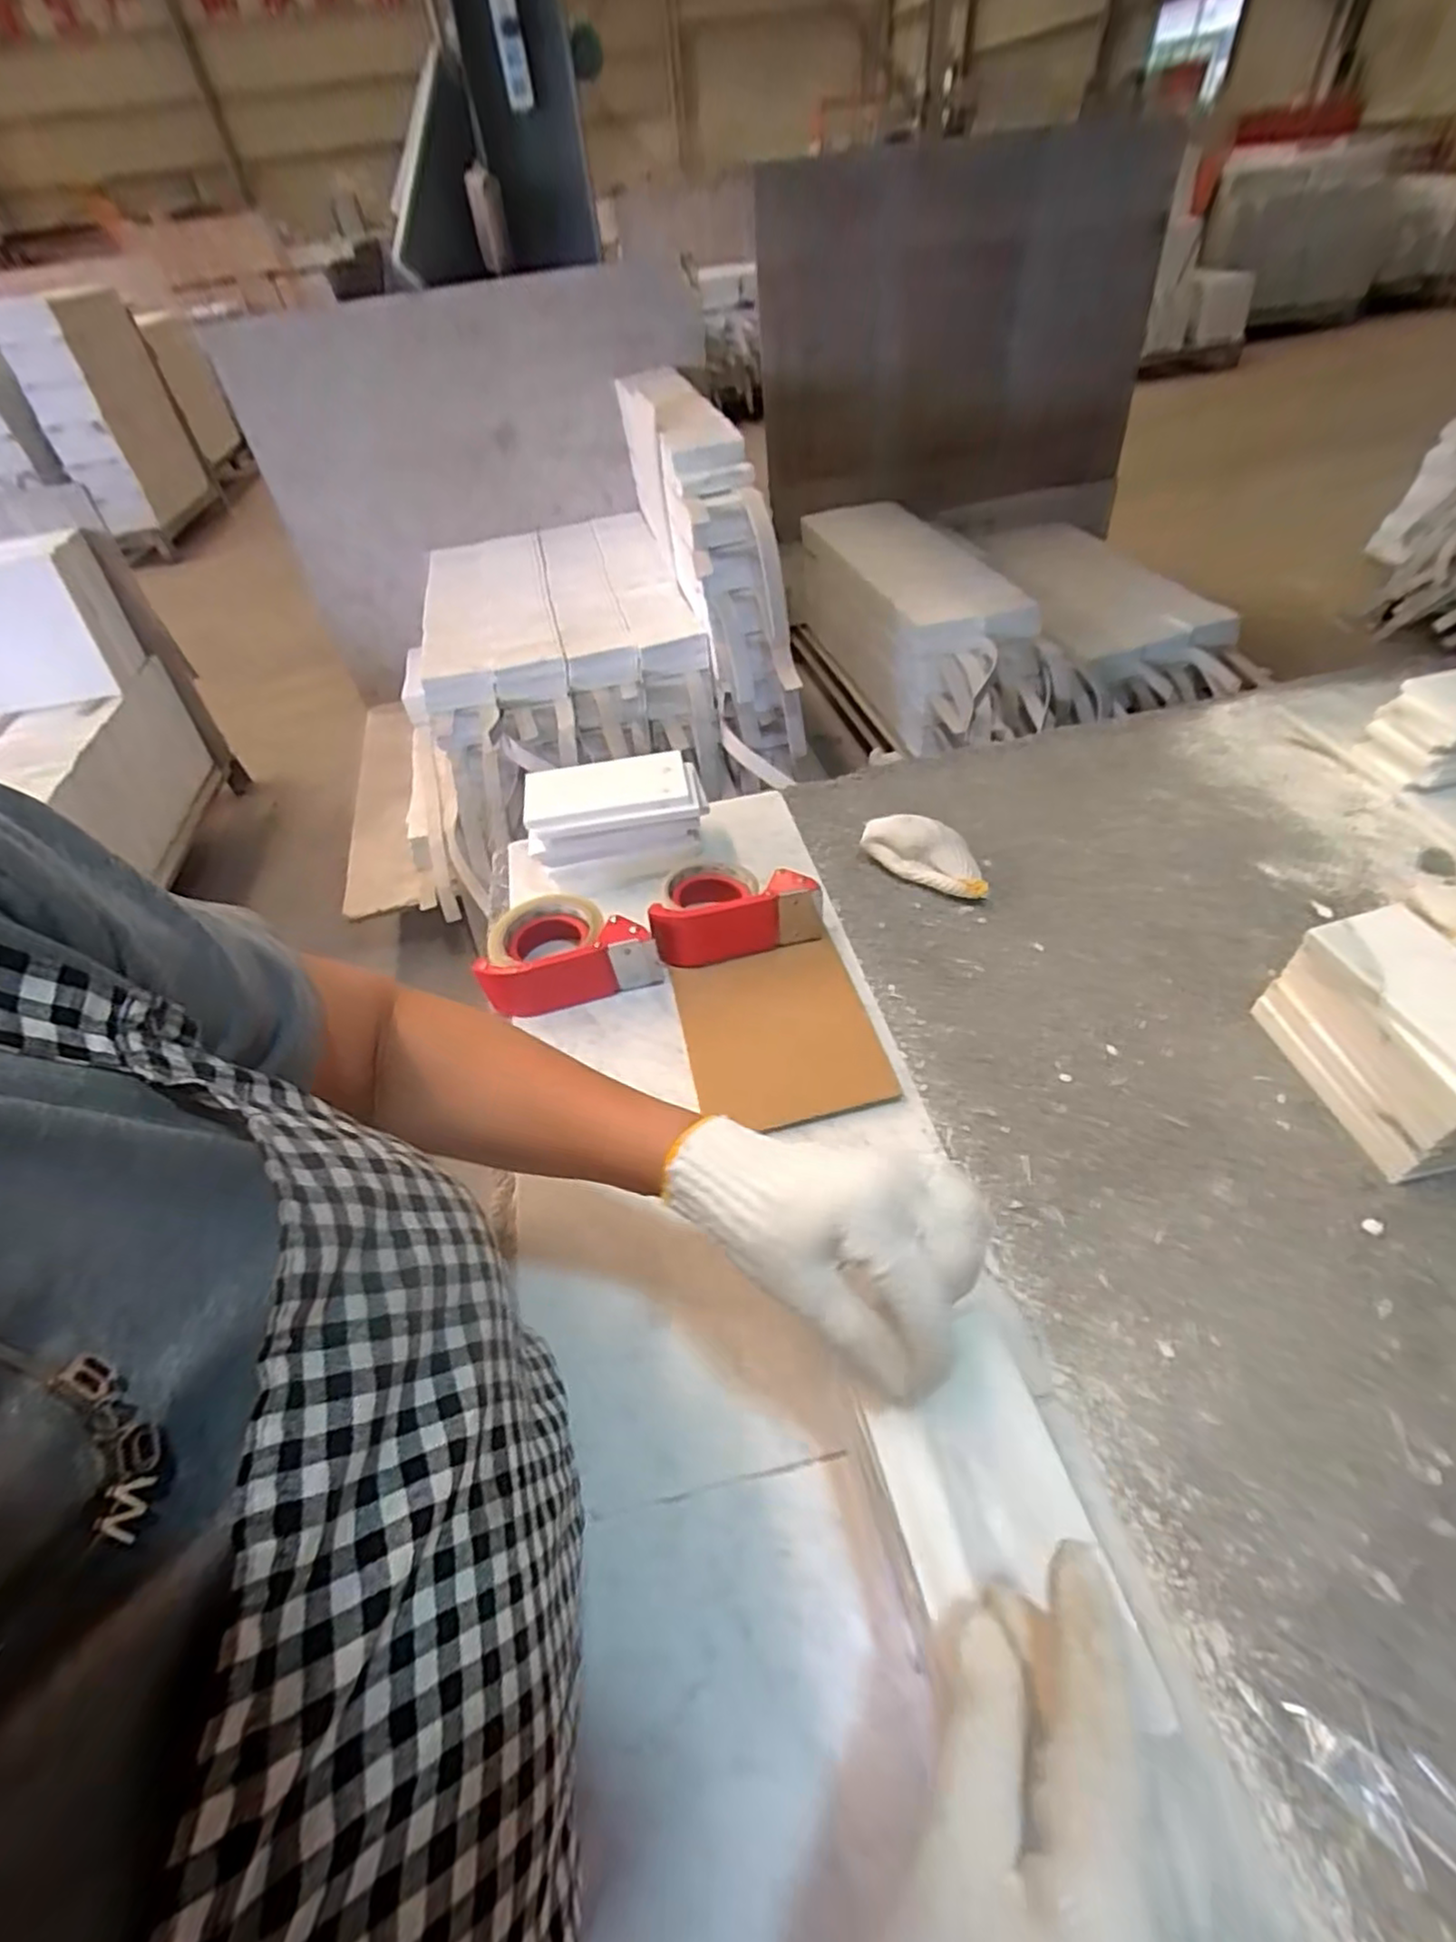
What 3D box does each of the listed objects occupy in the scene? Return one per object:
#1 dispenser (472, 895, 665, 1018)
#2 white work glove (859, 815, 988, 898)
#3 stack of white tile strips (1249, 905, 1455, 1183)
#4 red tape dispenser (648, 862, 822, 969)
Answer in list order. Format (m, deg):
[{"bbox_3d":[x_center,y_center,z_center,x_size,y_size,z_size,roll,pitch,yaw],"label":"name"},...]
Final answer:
[{"bbox_3d":[-0.145,-0.024,0.629,0.145,0.059,0.109,-18,50,-11],"label":"dispenser"},{"bbox_3d":[0.191,-0.113,0.694,0.132,0.046,0.054,31,58,27],"label":"white work glove"},{"bbox_3d":[0.463,0.046,0.492,0.084,0.103,0.153,-11,49,-5],"label":"stack of white tile strips"},{"bbox_3d":[0.007,-0.062,0.648,0.151,0.067,0.089,-10,49,-4],"label":"red tape dispenser"}]

